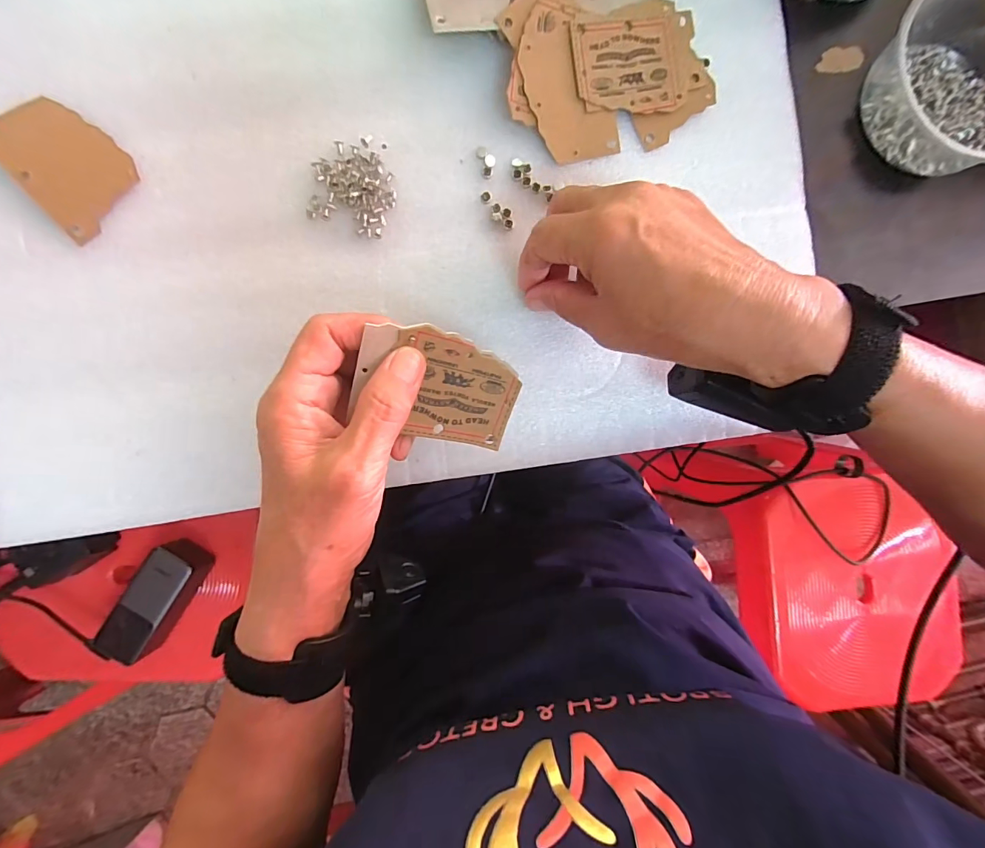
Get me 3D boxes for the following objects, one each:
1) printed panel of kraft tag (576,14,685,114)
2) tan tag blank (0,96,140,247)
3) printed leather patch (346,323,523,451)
[{"bbox_3d":[0.086,-0.219,0.263,0.066,0.004,0.052,-9,96,-7],"label":"printed panel of kraft tag"},{"bbox_3d":[-0.246,-0.151,0.248,0.053,0.005,0.076,-42,96,-8],"label":"tan tag blank"},{"bbox_3d":[-0.025,-0.018,0.217,0.082,0.004,0.055,11,112,-23],"label":"printed leather patch"}]

